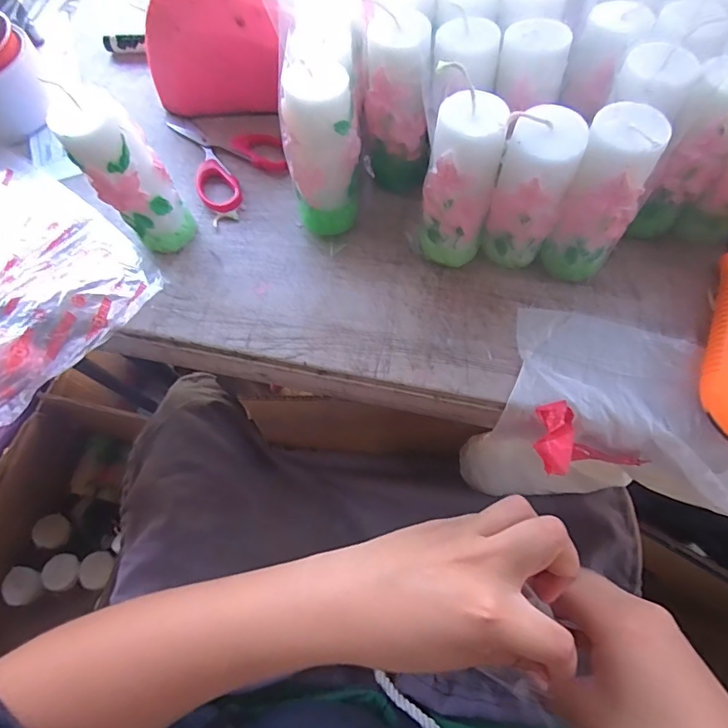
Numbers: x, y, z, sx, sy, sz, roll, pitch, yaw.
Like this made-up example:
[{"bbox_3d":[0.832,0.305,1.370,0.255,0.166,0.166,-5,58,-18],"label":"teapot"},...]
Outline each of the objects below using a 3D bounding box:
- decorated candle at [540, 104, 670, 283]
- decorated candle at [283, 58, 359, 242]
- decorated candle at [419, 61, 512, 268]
[{"bbox_3d":[0.137,-0.093,0.285,0.041,0.110,0.034,20,71,9],"label":"decorated candle"},{"bbox_3d":[-0.025,-0.130,0.307,0.044,0.111,0.042,-6,68,-1],"label":"decorated candle"},{"bbox_3d":[0.058,-0.104,0.289,0.039,0.118,0.033,19,70,9],"label":"decorated candle"}]

